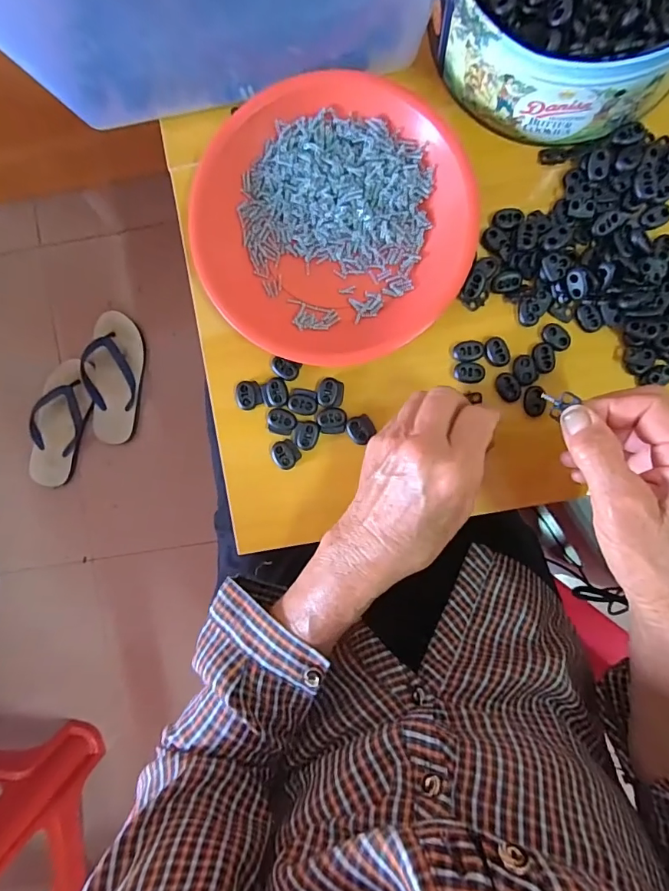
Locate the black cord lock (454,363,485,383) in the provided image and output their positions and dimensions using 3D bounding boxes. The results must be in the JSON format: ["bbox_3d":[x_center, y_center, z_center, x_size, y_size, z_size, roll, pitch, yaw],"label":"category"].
[{"bbox_3d":[0.099,-0.053,0.337,0.022,0.004,0.014,7,92,3],"label":"black cord lock"}]

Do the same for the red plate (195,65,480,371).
[{"bbox_3d":[-0.001,-0.159,0.329,0.186,0.024,0.190,0,92,3],"label":"red plate"}]

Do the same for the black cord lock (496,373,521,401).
[{"bbox_3d":[0.127,-0.042,0.335,0.015,0.005,0.022,-29,90,3],"label":"black cord lock"}]

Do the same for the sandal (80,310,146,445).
[{"bbox_3d":[-0.409,-0.125,0.854,0.100,0.037,0.240,0,92,3],"label":"sandal"}]

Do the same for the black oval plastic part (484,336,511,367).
[{"bbox_3d":[0.119,-0.068,0.336,0.016,0.004,0.022,-29,90,3],"label":"black oval plastic part"}]

